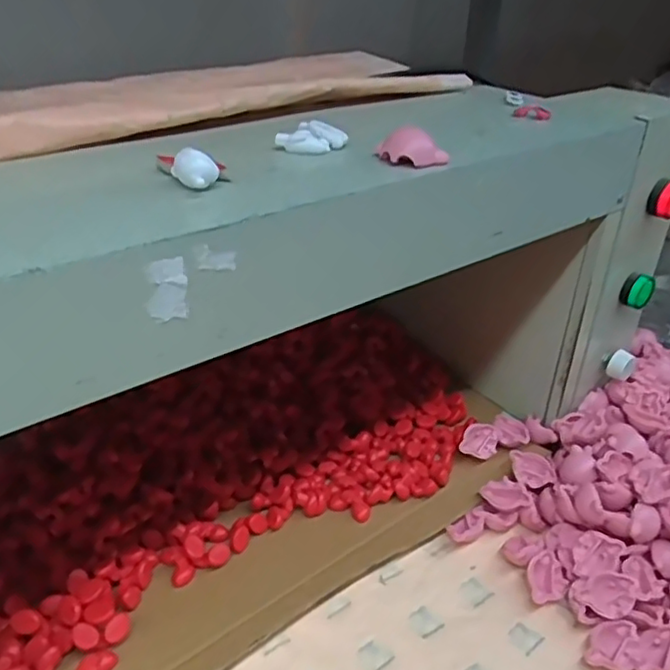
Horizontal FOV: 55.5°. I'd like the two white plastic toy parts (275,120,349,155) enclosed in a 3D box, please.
[{"bbox_3d":[-0.013,-0.106,0.345,0.032,0.013,0.021,17,36,20],"label":"two white plastic toy parts"}]

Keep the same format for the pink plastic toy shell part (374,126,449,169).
[{"bbox_3d":[0.039,-0.096,0.325,0.036,0.016,0.020,5,33,3],"label":"pink plastic toy shell part"}]

